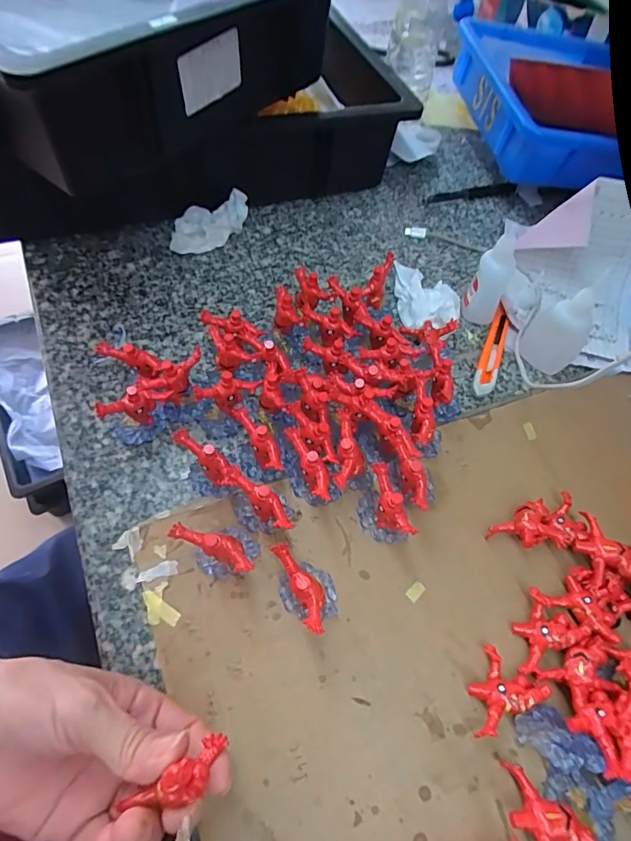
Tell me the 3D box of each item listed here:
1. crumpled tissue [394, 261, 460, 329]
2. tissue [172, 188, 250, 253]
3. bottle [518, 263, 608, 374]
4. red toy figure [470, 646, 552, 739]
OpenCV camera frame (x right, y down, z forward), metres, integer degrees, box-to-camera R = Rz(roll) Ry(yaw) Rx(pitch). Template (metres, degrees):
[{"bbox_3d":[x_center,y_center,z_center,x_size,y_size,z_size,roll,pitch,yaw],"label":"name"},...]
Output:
[{"bbox_3d":[0.102,-0.114,0.444,0.058,0.025,0.067,8,57,2],"label":"crumpled tissue"},{"bbox_3d":[-0.100,-0.188,0.465,0.031,0.032,0.086,31,61,15],"label":"tissue"},{"bbox_3d":[0.207,-0.081,0.401,0.030,0.081,0.041,-35,65,-23],"label":"bottle"},{"bbox_3d":[0.103,0.158,0.273,0.035,0.015,0.044,38,63,19],"label":"red toy figure"}]

